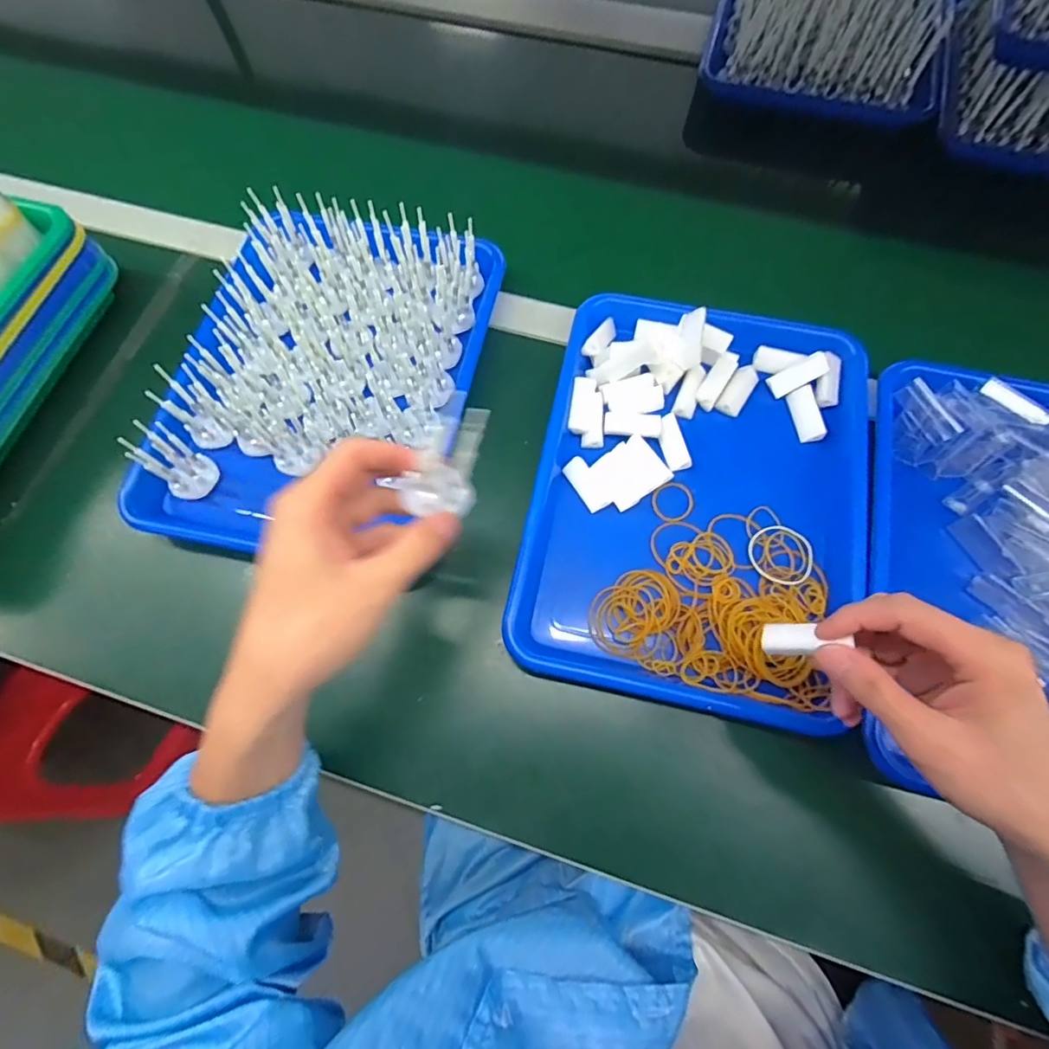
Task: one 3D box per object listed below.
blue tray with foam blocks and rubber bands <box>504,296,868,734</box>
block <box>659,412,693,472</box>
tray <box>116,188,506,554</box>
[{"bbox_3d":[0.134,-0.029,0.416,0.246,0.045,0.324,11,70,4],"label":"blue tray with foam blocks and rubber bands"},{"bbox_3d":[0.122,-0.067,0.435,0.019,0.015,0.046,-13,70,-4],"label":"block"},{"bbox_3d":[-0.165,-0.129,0.454,0.233,0.064,0.325,13,70,5],"label":"tray"}]

